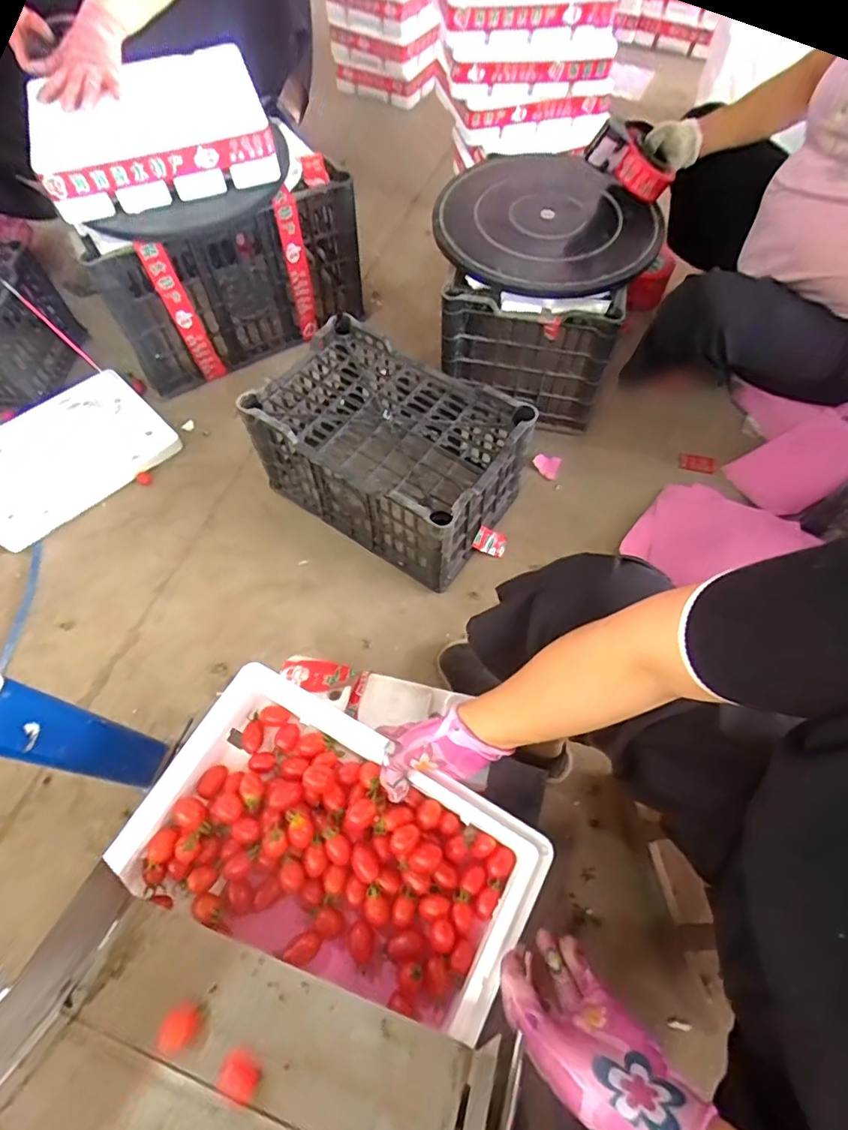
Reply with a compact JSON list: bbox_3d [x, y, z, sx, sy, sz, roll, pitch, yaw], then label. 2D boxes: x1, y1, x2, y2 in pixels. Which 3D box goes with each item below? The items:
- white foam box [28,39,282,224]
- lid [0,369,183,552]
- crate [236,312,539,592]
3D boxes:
[{"bbox_3d":[-0.429,-0.699,0.878,0.333,0.103,0.253,-17,64,-8],"label":"white foam box"},{"bbox_3d":[-0.673,-0.211,1.037,0.348,0.035,0.263,-40,70,-18],"label":"lid"},{"bbox_3d":[-0.055,-0.186,0.918,0.378,0.207,0.247,31,67,15],"label":"crate"}]

